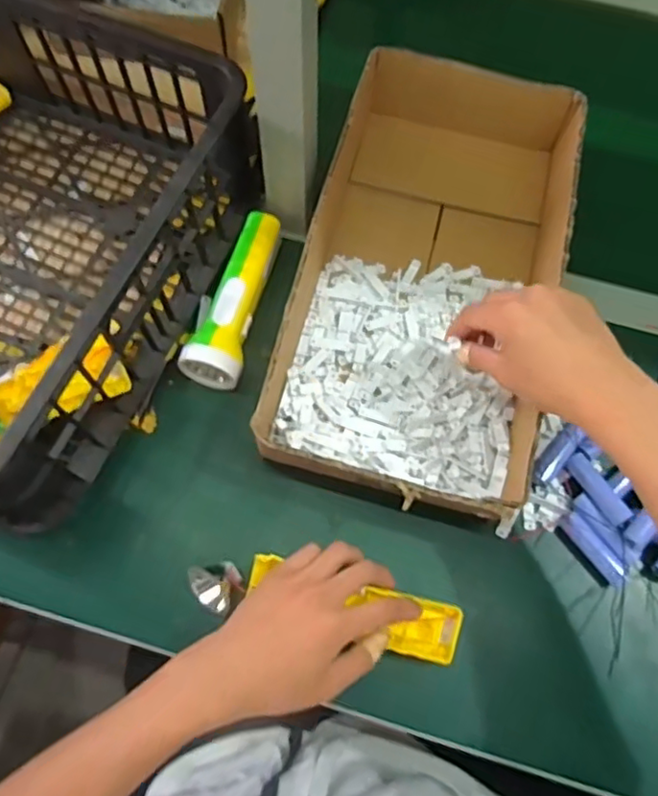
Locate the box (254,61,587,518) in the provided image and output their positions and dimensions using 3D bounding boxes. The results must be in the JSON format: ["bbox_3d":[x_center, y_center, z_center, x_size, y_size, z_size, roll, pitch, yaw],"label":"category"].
[{"bbox_3d":[0.091,-0.114,0.560,0.218,0.081,0.417,12,70,3],"label":"box"}]

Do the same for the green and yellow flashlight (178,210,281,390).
[{"bbox_3d":[-0.087,-0.094,0.566,0.052,0.048,0.171,12,70,3],"label":"green and yellow flashlight"}]

